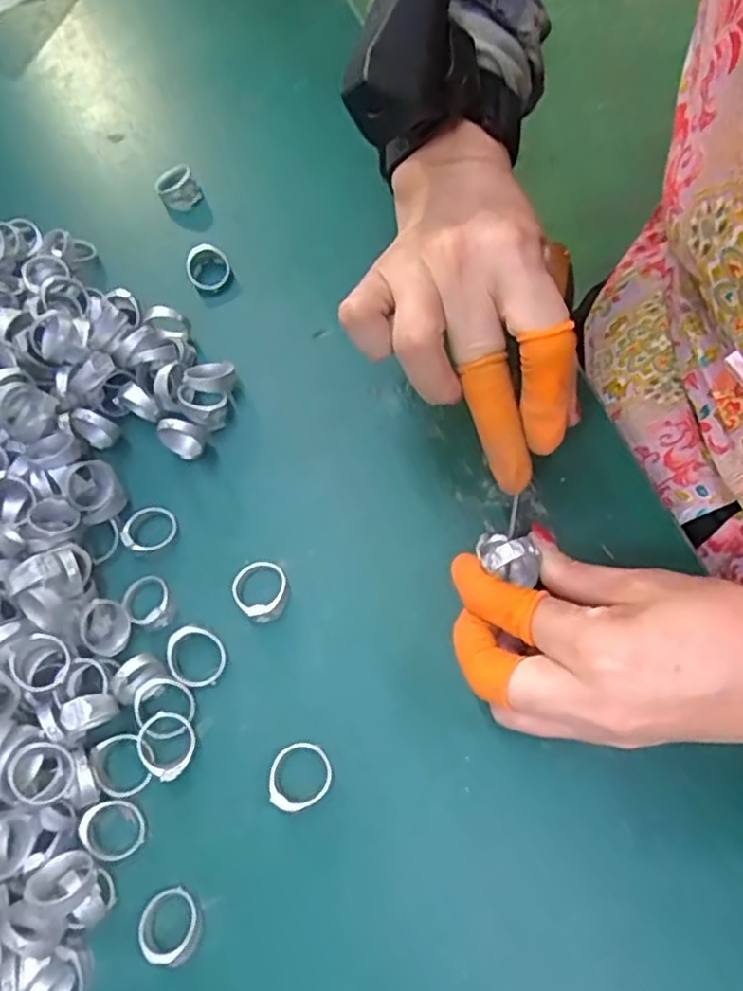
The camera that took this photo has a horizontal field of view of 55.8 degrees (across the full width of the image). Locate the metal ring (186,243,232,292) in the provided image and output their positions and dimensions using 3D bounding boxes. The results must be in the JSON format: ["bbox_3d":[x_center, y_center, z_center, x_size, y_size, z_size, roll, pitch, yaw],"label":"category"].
[{"bbox_3d":[-0.091,-0.128,0.393,0.024,0.011,0.025,-2,68,6],"label":"metal ring"}]

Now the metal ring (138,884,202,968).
[{"bbox_3d":[-0.079,0.169,0.275,0.022,0.014,0.026,-32,69,-6],"label":"metal ring"}]

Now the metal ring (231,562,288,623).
[{"bbox_3d":[-0.051,0.042,0.322,0.025,0.012,0.028,-40,70,-9],"label":"metal ring"}]

